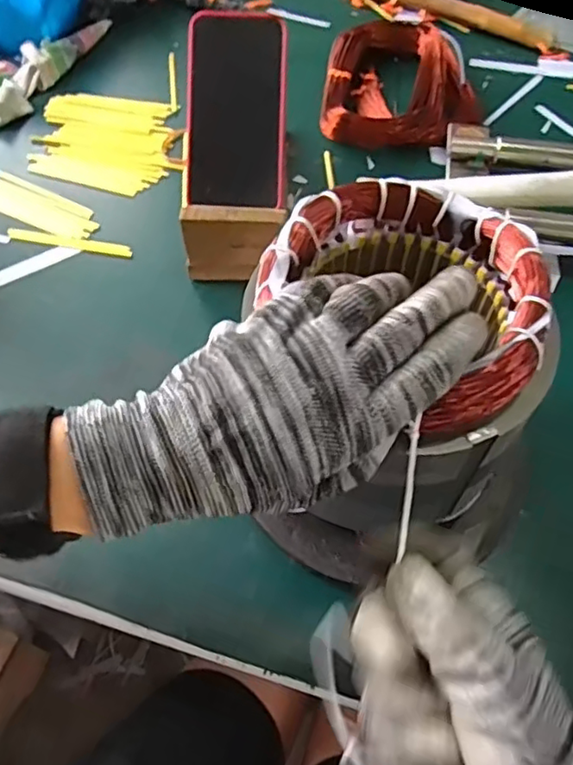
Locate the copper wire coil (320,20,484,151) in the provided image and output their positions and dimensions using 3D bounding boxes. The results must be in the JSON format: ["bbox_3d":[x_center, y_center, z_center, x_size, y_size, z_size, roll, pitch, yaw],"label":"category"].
[{"bbox_3d":[0.119,-0.306,0.626,0.157,0.043,0.151,9,58,5],"label":"copper wire coil"}]

